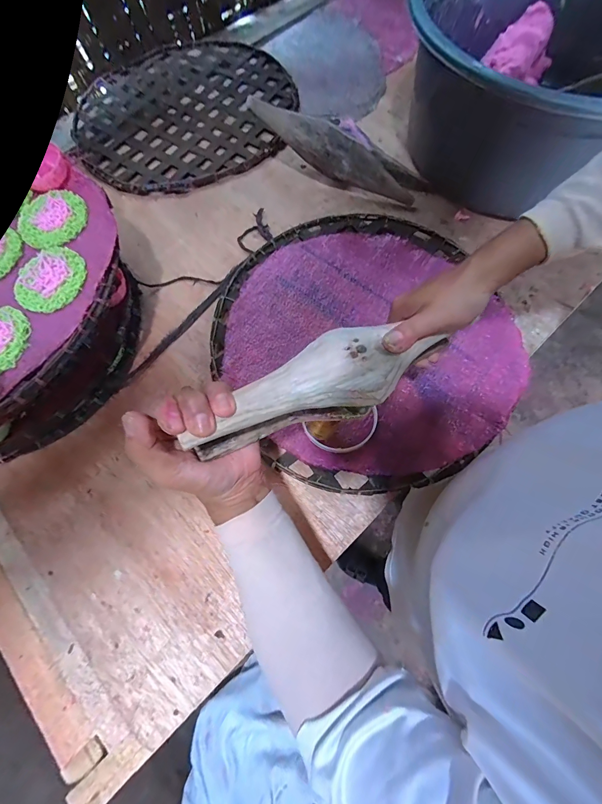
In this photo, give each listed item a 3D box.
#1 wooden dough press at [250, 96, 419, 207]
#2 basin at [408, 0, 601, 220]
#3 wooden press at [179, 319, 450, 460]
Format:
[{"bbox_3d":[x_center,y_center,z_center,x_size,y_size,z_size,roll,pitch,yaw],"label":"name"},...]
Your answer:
[{"bbox_3d":[0.050,-0.363,0.497,0.266,0.055,0.039,25,73,-8],"label":"wooden dough press"},{"bbox_3d":[0.324,-0.441,0.512,0.383,0.245,0.338,-35,73,-9],"label":"basin"},{"bbox_3d":[0.017,-0.014,0.269,0.207,0.049,0.067,-25,72,-13],"label":"wooden press"}]

